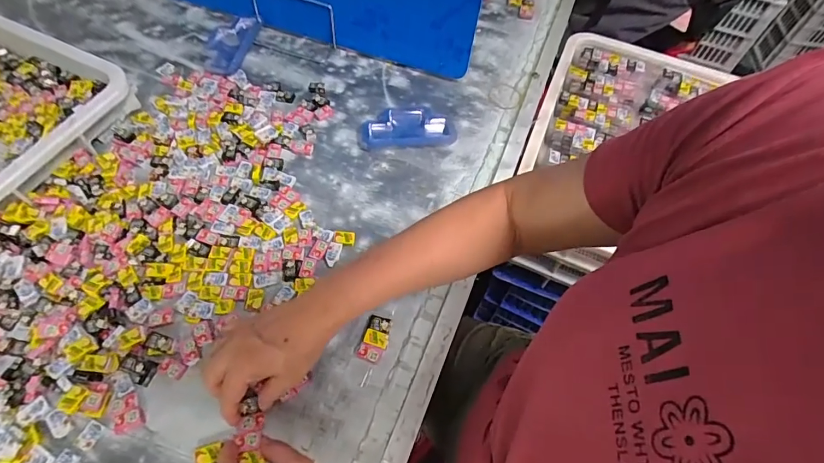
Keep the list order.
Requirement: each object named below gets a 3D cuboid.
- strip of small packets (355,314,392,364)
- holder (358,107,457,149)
[{"bbox_3d":[-0.042,0.123,0.494,0.028,0.010,0.051,17,60,5],"label":"strip of small packets"},{"bbox_3d":[-0.007,-0.161,0.661,0.144,0.017,0.075,-4,60,-7],"label":"holder"}]

